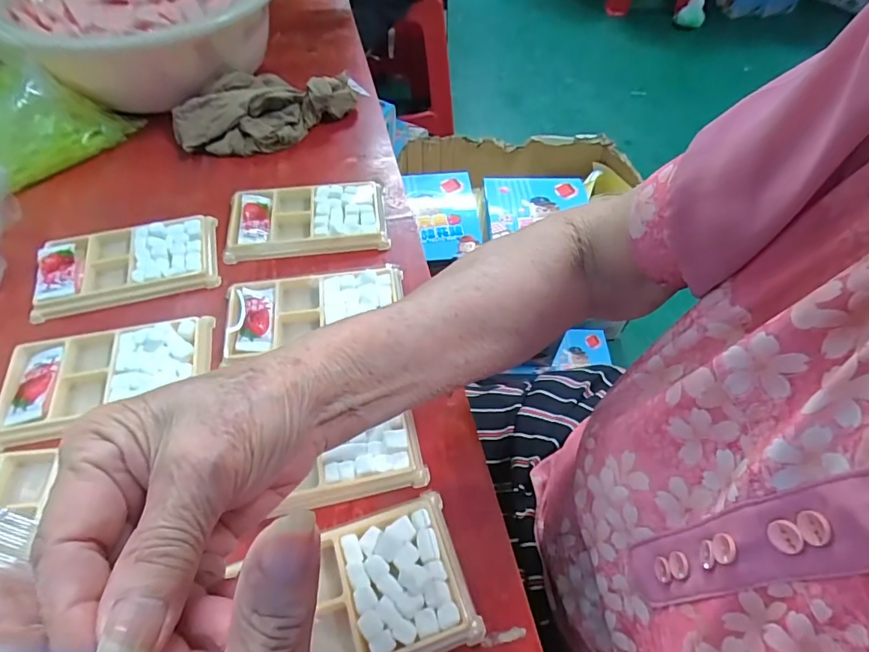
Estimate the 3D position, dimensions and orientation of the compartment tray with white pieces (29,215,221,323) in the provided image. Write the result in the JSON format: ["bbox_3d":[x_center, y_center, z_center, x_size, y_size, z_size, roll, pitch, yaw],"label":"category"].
[{"bbox_3d":[-0.249,-0.054,0.398,0.133,0.014,0.076,-15,58,-11],"label":"compartment tray with white pieces"}]

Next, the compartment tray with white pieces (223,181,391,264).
[{"bbox_3d":[-0.113,-0.096,0.431,0.136,0.013,0.076,-7,56,-5],"label":"compartment tray with white pieces"}]

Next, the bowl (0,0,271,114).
[{"bbox_3d":[-0.305,-0.332,0.535,0.265,0.102,0.249,0,56,-1],"label":"bowl"}]

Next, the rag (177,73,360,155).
[{"bbox_3d":[-0.169,-0.222,0.500,0.182,0.041,0.092,-32,62,-20],"label":"rag"}]

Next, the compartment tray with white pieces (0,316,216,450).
[{"bbox_3d":[-0.227,0.035,0.341,0.130,0.011,0.077,-9,57,-7],"label":"compartment tray with white pieces"}]

